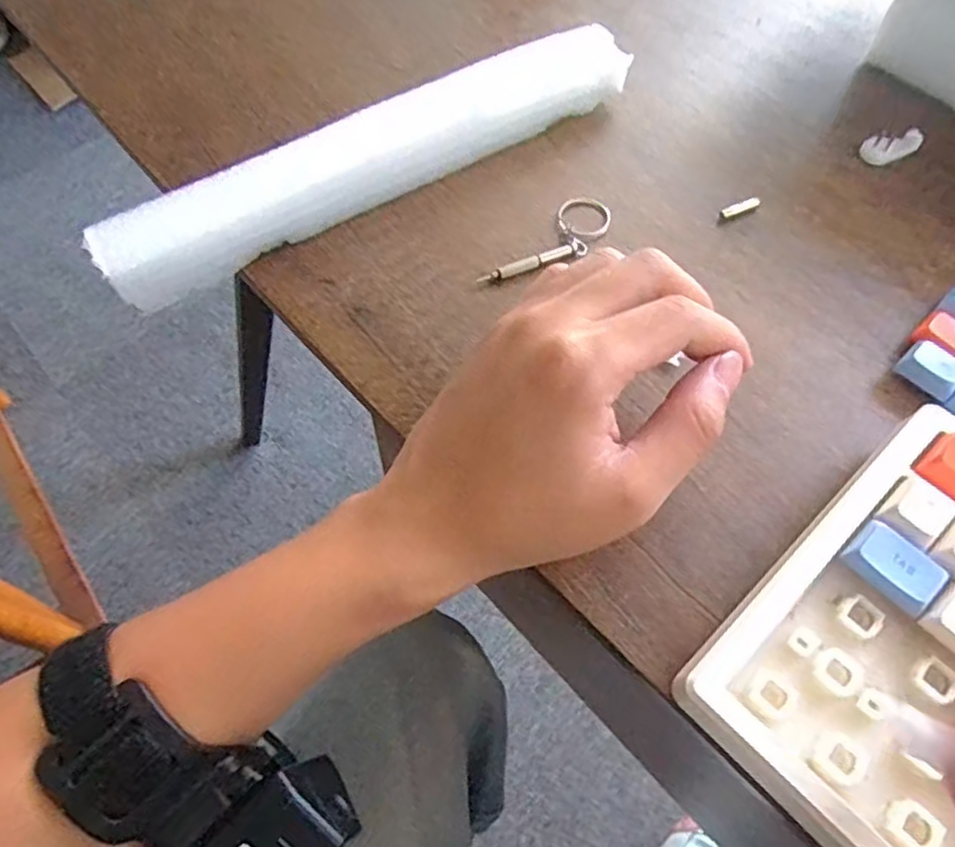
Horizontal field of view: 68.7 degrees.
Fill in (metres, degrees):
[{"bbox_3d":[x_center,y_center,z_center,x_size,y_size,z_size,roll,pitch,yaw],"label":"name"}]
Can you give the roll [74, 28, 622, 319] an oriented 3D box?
[{"bbox_3d":[-0.044,-0.123,0.324,0.256,0.034,0.033,-30,66,-14],"label":"roll"}]

